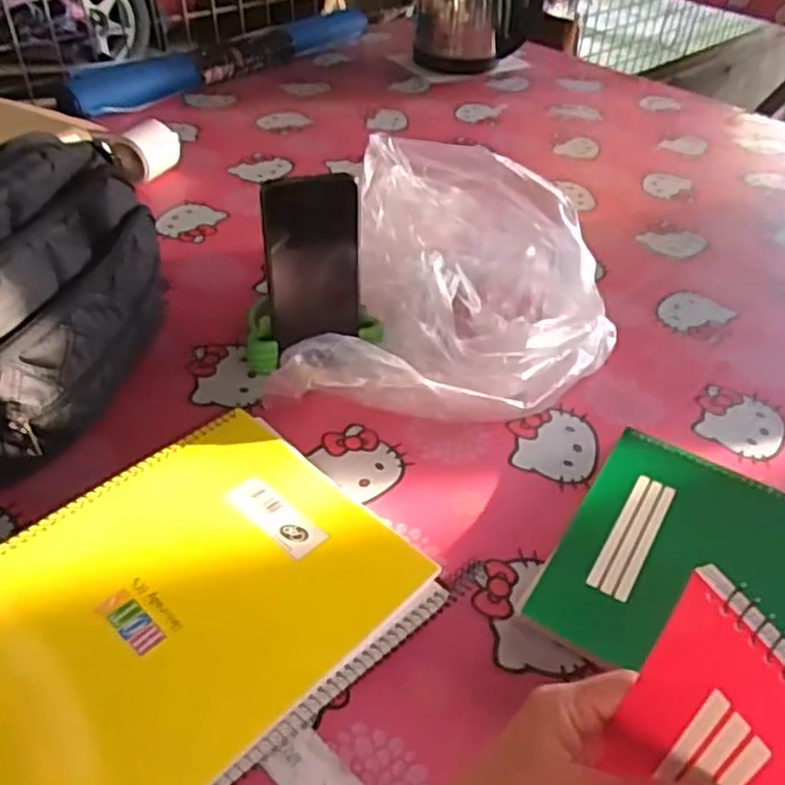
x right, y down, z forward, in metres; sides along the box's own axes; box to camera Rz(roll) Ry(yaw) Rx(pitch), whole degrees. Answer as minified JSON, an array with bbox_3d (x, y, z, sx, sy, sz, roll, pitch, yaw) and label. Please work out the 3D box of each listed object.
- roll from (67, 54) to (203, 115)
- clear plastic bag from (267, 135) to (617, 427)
[{"bbox_3d":[-0.383,-0.451,1.060,0.071,0.049,0.199,32,49,27],"label":"roll"},{"bbox_3d":[0.066,-0.094,0.636,0.240,0.124,0.305,10,42,7],"label":"clear plastic bag"}]

